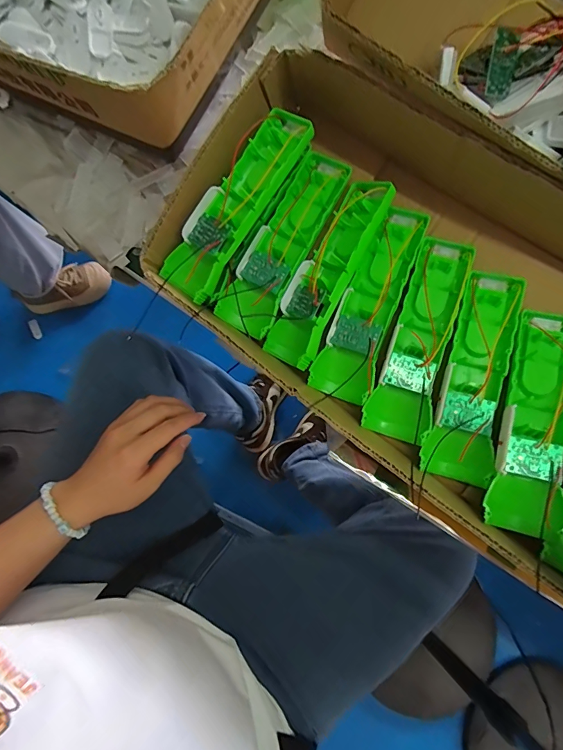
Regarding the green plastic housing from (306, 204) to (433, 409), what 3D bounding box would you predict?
[{"bbox_3d":[0.074,-0.061,0.324,0.048,0.038,0.164,23,77,4],"label":"green plastic housing"}]

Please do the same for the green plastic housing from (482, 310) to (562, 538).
[{"bbox_3d":[0.183,0.030,0.287,0.046,0.024,0.160,13,77,2],"label":"green plastic housing"}]

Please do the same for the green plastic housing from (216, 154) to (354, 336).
[{"bbox_3d":[0.002,-0.113,0.340,0.049,0.039,0.165,28,78,6],"label":"green plastic housing"}]

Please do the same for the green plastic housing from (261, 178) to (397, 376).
[{"bbox_3d":[0.037,-0.083,0.327,0.045,0.033,0.156,29,92,6],"label":"green plastic housing"}]

